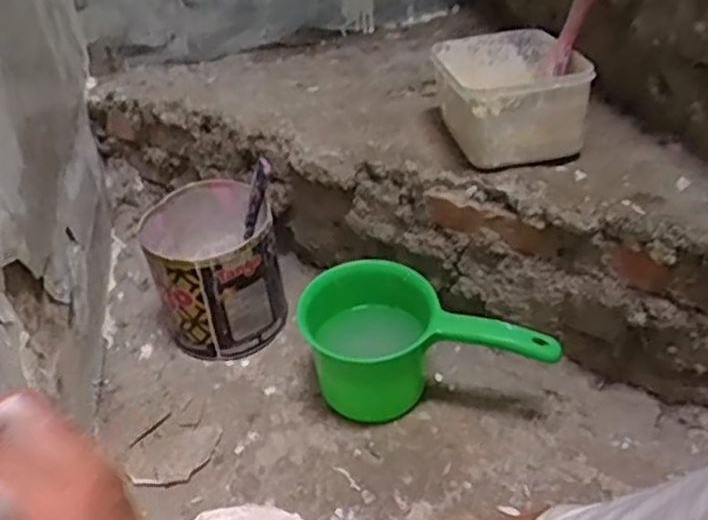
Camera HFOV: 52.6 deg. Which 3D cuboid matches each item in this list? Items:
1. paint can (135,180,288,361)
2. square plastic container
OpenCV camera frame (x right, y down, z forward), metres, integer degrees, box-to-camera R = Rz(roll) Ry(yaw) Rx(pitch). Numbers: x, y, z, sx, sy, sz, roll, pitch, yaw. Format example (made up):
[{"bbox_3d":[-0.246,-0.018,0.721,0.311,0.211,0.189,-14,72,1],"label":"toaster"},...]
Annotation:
[{"bbox_3d":[-0.163,0.014,0.850,0.135,0.162,0.139,-3,36,3],"label":"paint can"},{"bbox_3d":[0.164,-0.179,0.790,0.134,0.104,0.194,-6,36,-1],"label":"square plastic container"}]

